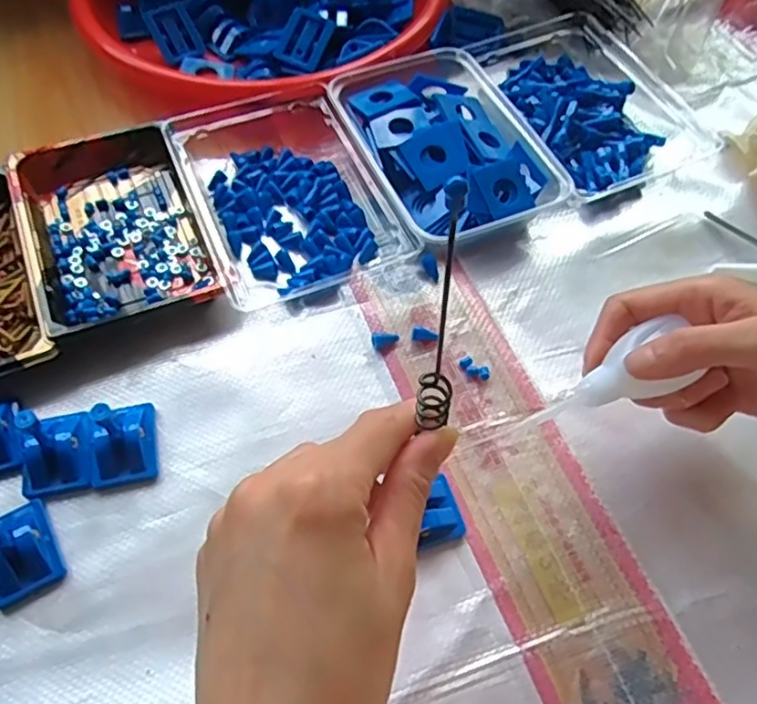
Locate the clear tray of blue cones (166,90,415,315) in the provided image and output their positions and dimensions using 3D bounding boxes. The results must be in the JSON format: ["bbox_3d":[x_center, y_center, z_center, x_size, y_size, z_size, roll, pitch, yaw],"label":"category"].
[{"bbox_3d":[-0.067,-0.113,0.435,0.114,0.031,0.166,-21,62,-13],"label":"clear tray of blue cones"}]

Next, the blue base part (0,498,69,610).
[{"bbox_3d":[-0.178,0.091,0.309,0.033,0.040,0.044,-28,64,-16],"label":"blue base part"}]

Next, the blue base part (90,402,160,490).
[{"bbox_3d":[-0.138,0.043,0.341,0.032,0.037,0.043,-10,60,-7],"label":"blue base part"}]

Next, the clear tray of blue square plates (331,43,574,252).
[{"bbox_3d":[0.043,-0.141,0.449,0.113,0.032,0.164,-22,62,-13],"label":"clear tray of blue square plates"}]

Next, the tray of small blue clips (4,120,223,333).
[{"bbox_3d":[-0.169,-0.081,0.417,0.100,0.023,0.155,-21,62,-13],"label":"tray of small blue clips"}]

